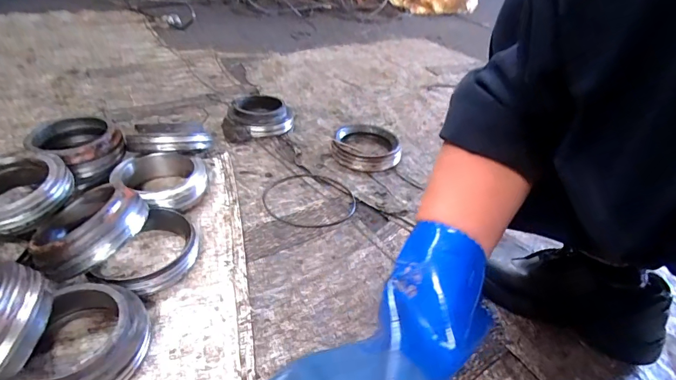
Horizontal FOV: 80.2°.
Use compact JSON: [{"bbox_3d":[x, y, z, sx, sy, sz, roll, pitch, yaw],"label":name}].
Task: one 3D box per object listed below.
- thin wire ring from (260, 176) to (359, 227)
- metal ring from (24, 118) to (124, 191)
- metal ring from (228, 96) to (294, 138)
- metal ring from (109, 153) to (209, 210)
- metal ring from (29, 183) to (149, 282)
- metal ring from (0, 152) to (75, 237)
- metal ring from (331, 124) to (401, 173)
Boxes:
[{"bbox_3d":[-0.053,0.017,0.753,0.170,0.004,0.159,-5,37,-13],"label":"thin wire ring"},{"bbox_3d":[-0.478,-0.064,0.746,0.143,0.095,0.134,3,36,-2],"label":"metal ring"},{"bbox_3d":[-0.187,-0.180,0.981,0.136,0.064,0.136,3,36,-2],"label":"metal ring"},{"bbox_3d":[-0.311,-0.011,0.717,0.136,0.062,0.144,3,36,-2],"label":"metal ring"},{"bbox_3d":[-0.365,0.057,0.587,0.147,0.060,0.147,7,46,40],"label":"metal ring"},{"bbox_3d":[-0.482,0.003,0.594,0.148,0.046,0.146,3,36,-2],"label":"metal ring"},{"bbox_3d":[0.064,-0.101,0.913,0.150,0.042,0.158,3,36,-2],"label":"metal ring"}]

